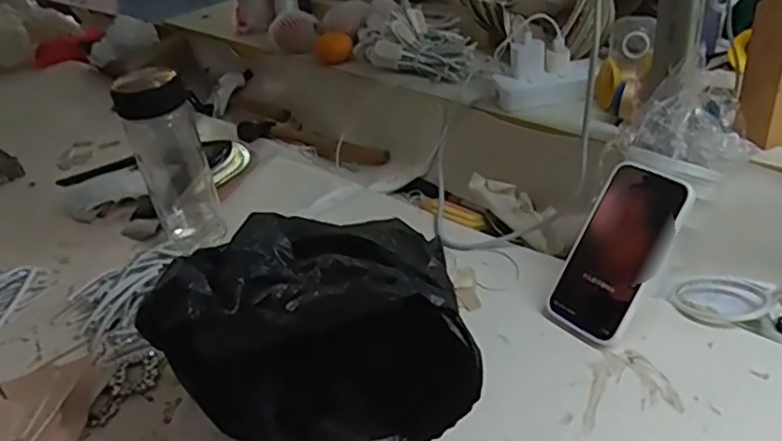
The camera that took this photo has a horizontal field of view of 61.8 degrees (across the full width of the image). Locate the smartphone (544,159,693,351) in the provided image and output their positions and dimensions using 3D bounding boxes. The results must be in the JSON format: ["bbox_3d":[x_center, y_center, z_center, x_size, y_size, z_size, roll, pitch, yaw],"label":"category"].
[{"bbox_3d":[0.214,0.030,0.618,0.013,0.170,0.083,21,9,-43],"label":"smartphone"}]

